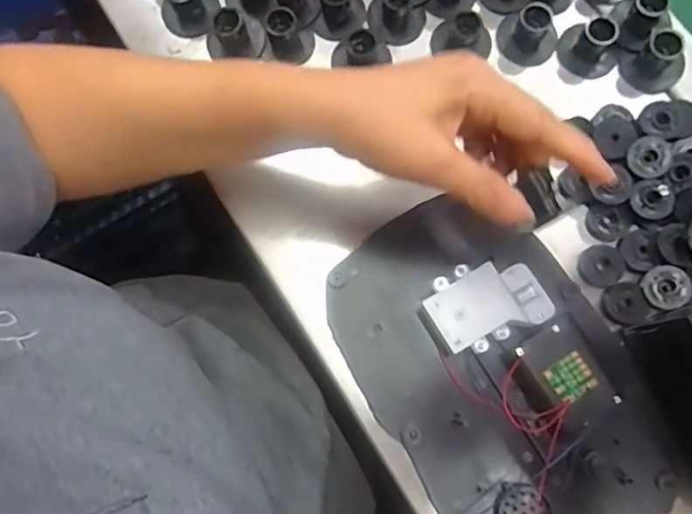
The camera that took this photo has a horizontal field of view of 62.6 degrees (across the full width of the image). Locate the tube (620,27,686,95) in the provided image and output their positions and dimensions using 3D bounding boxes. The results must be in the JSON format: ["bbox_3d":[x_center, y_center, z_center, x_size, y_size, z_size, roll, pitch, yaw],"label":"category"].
[{"bbox_3d":[0.213,-0.133,0.389,0.036,0.033,0.030,44,82,10],"label":"tube"}]

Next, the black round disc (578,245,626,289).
[{"bbox_3d":[0.164,0.006,0.364,0.026,0.004,0.026,0,77,1],"label":"black round disc"}]

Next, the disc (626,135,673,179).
[{"bbox_3d":[0.199,-0.065,0.370,0.030,0.004,0.026,-23,78,-4],"label":"disc"}]

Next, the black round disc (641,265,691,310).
[{"bbox_3d":[0.201,0.019,0.357,0.026,0.004,0.027,-4,79,19],"label":"black round disc"}]

